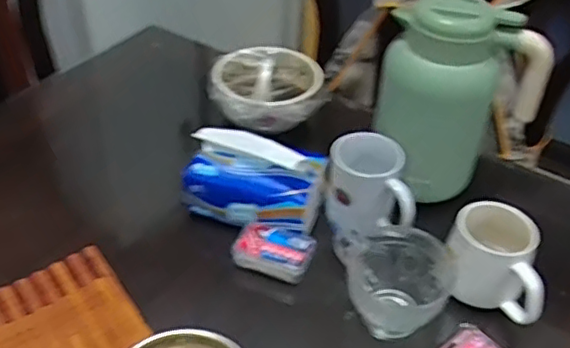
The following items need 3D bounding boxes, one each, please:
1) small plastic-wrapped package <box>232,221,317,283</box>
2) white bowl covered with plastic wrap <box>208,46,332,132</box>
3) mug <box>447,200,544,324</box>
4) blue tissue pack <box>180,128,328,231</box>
[{"bbox_3d":[-0.013,0.089,0.722,0.088,0.028,0.053,15,42,13],"label":"small plastic-wrapped package"},{"bbox_3d":[-0.029,-0.132,0.928,0.157,0.059,0.171,-6,42,-10],"label":"white bowl covered with plastic wrap"},{"bbox_3d":[0.235,0.094,0.679,0.112,0.080,0.079,23,45,21],"label":"mug"},{"bbox_3d":[-0.039,0.005,0.753,0.164,0.093,0.087,11,42,8],"label":"blue tissue pack"}]

